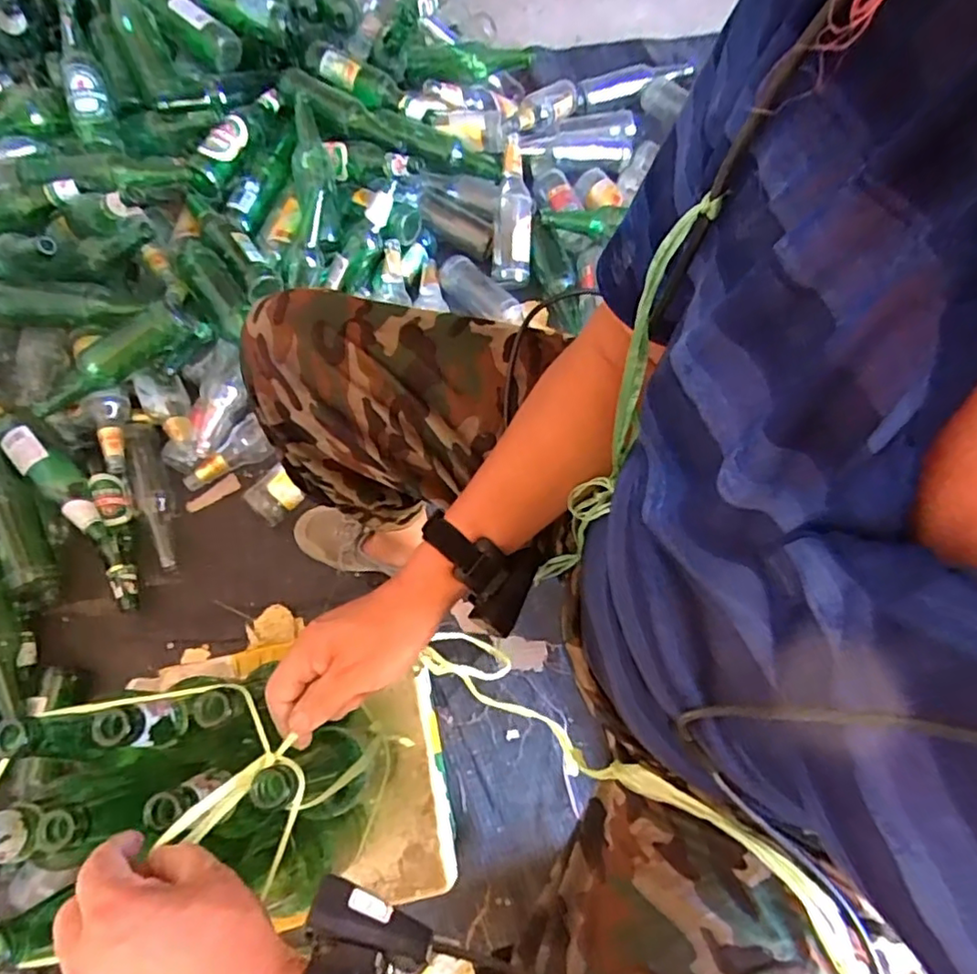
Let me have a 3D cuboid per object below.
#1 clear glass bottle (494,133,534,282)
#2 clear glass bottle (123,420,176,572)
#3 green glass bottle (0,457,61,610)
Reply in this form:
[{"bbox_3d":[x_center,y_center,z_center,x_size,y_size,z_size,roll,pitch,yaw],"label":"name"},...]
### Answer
[{"bbox_3d":[0.047,-0.524,1.159,0.072,0.057,0.288,1,83,3],"label":"clear glass bottle"},{"bbox_3d":[-0.542,0.011,1.017,0.061,0.068,0.263,-24,68,-8],"label":"clear glass bottle"},{"bbox_3d":[-0.713,0.038,0.923,0.074,0.078,0.280,-24,85,-8],"label":"green glass bottle"}]

